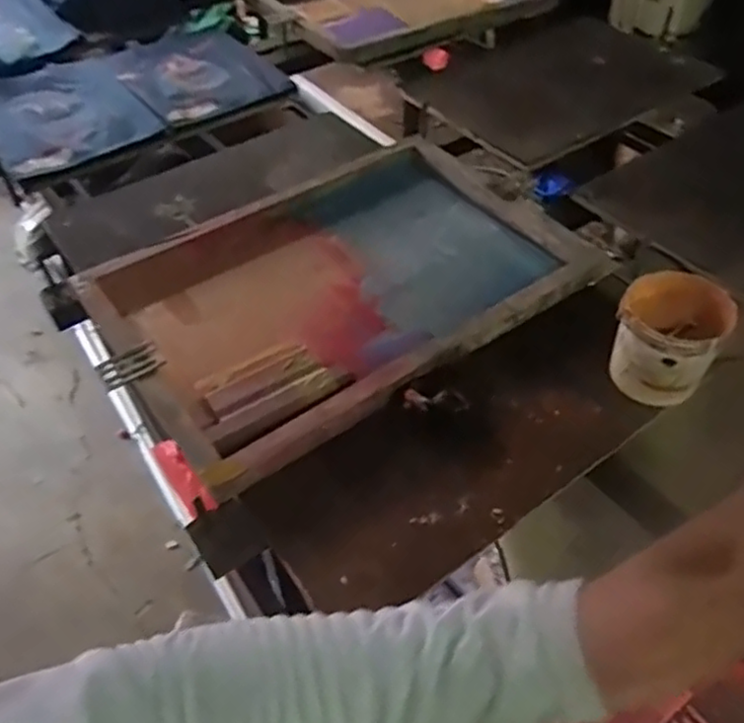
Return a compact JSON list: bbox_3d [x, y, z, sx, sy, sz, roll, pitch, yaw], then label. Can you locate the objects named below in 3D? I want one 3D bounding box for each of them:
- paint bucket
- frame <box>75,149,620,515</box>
[{"bbox_3d":[0.360,-0.024,0.846,0.113,0.128,0.122,-1,49,1],"label":"paint bucket"},{"bbox_3d":[-0.047,-0.134,1.011,0.646,0.041,0.461,-29,54,-22],"label":"frame"}]

